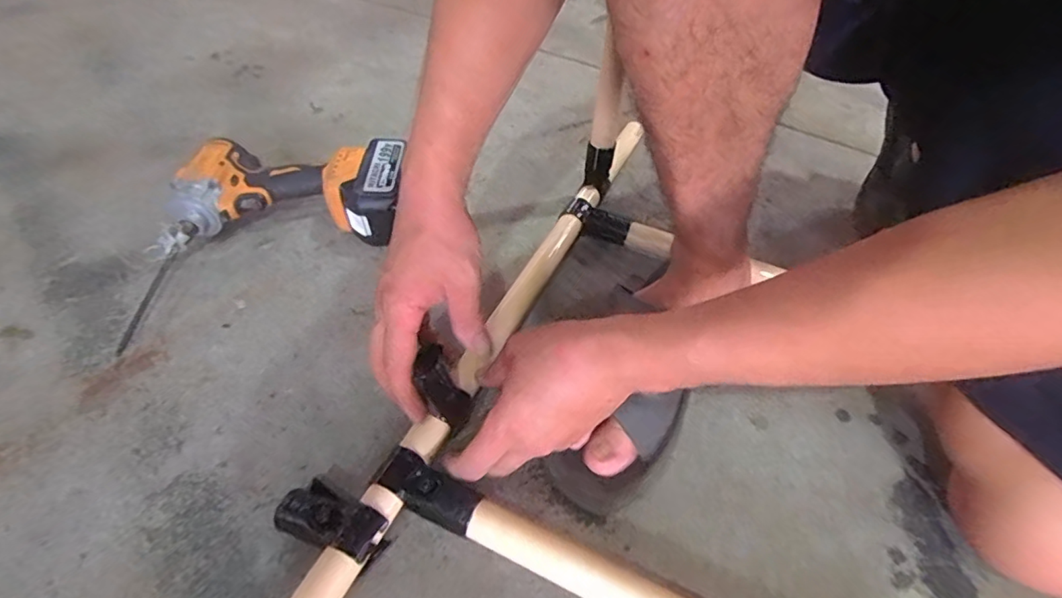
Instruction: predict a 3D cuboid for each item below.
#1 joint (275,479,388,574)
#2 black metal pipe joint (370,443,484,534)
[{"bbox_3d":[-0.142,0.159,0.376,0.082,0.034,0.040,22,51,18],"label":"joint"},{"bbox_3d":[-0.075,0.144,0.389,0.079,0.038,0.034,23,51,19],"label":"black metal pipe joint"}]

